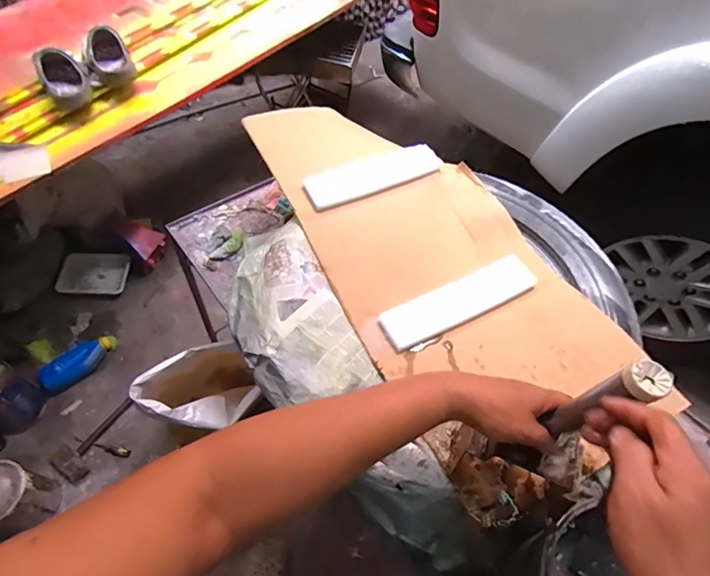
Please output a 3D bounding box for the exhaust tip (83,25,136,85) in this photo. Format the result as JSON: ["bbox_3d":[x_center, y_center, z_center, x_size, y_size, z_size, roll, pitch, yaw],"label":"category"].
[{"bbox_3d":[-0.687,-0.644,1.209,0.114,0.104,0.123,-24,62,-16],"label":"exhaust tip"}]

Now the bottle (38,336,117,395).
[{"bbox_3d":[-1.007,0.276,1.610,0.093,0.077,0.274,30,46,16],"label":"bottle"}]

